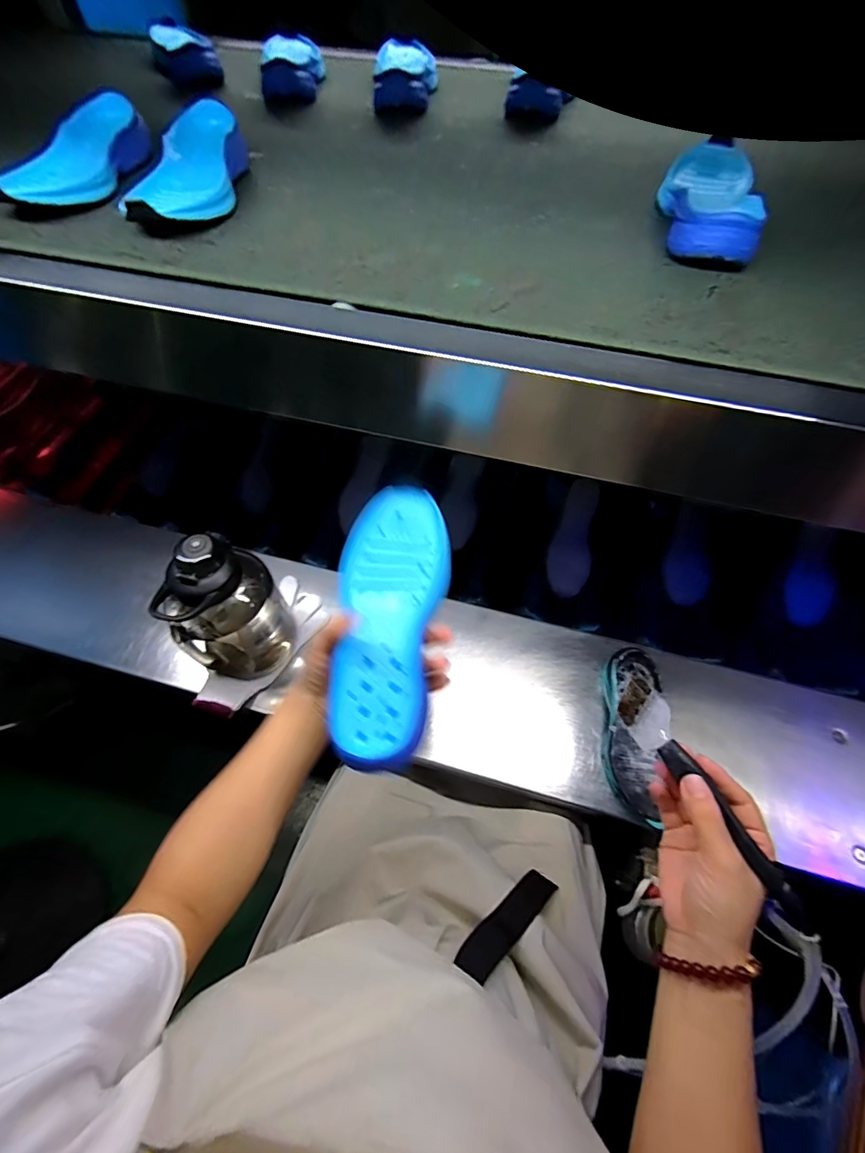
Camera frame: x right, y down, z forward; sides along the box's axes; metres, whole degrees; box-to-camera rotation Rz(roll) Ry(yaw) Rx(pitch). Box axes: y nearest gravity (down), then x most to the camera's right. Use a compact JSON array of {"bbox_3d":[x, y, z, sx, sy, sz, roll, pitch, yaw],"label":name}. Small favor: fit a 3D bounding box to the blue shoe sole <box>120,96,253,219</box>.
[{"bbox_3d":[-0.255,-0.435,0.493,0.083,0.045,0.229,-3,59,-3],"label":"blue shoe sole"}]

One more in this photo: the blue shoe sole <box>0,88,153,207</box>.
[{"bbox_3d":[-0.389,-0.455,0.501,0.077,0.041,0.222,6,59,3],"label":"blue shoe sole"}]

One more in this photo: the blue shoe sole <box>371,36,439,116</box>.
[{"bbox_3d":[-0.036,-0.731,0.678,0.088,0.045,0.231,2,59,0],"label":"blue shoe sole"}]

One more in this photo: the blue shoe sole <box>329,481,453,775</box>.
[{"bbox_3d":[-0.035,0.033,0.383,0.085,0.022,0.227,5,67,2],"label":"blue shoe sole"}]

